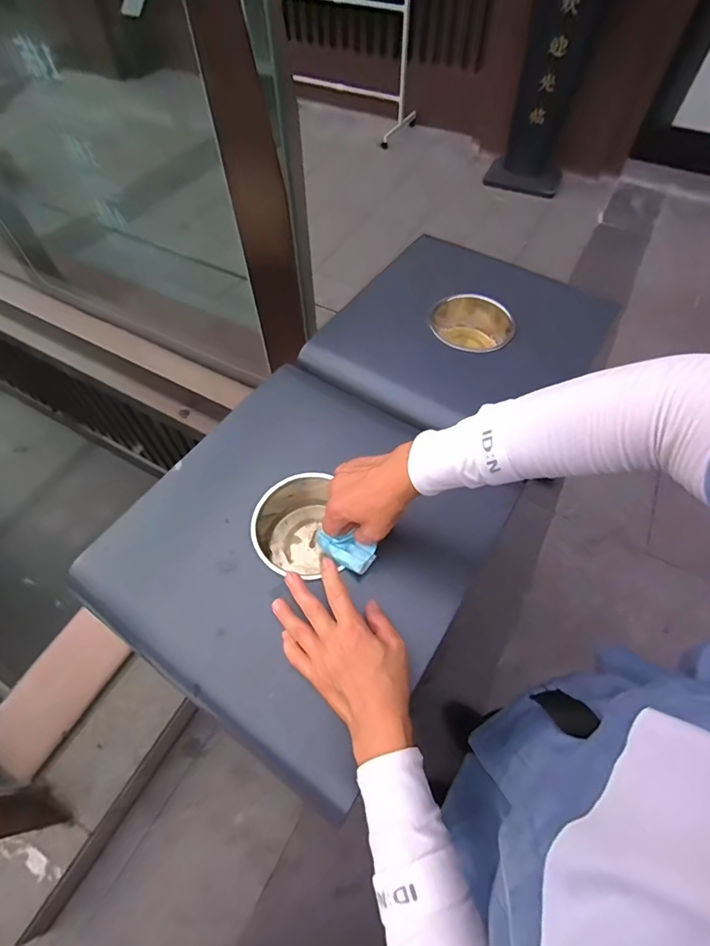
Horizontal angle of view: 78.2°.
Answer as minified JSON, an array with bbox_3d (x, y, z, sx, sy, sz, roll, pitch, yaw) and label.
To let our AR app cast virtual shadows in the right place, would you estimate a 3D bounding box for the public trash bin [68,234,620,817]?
[{"bbox_3d":[0.066,0.142,0.881,0.376,0.915,0.828,31,56,18],"label":"public trash bin"}]

